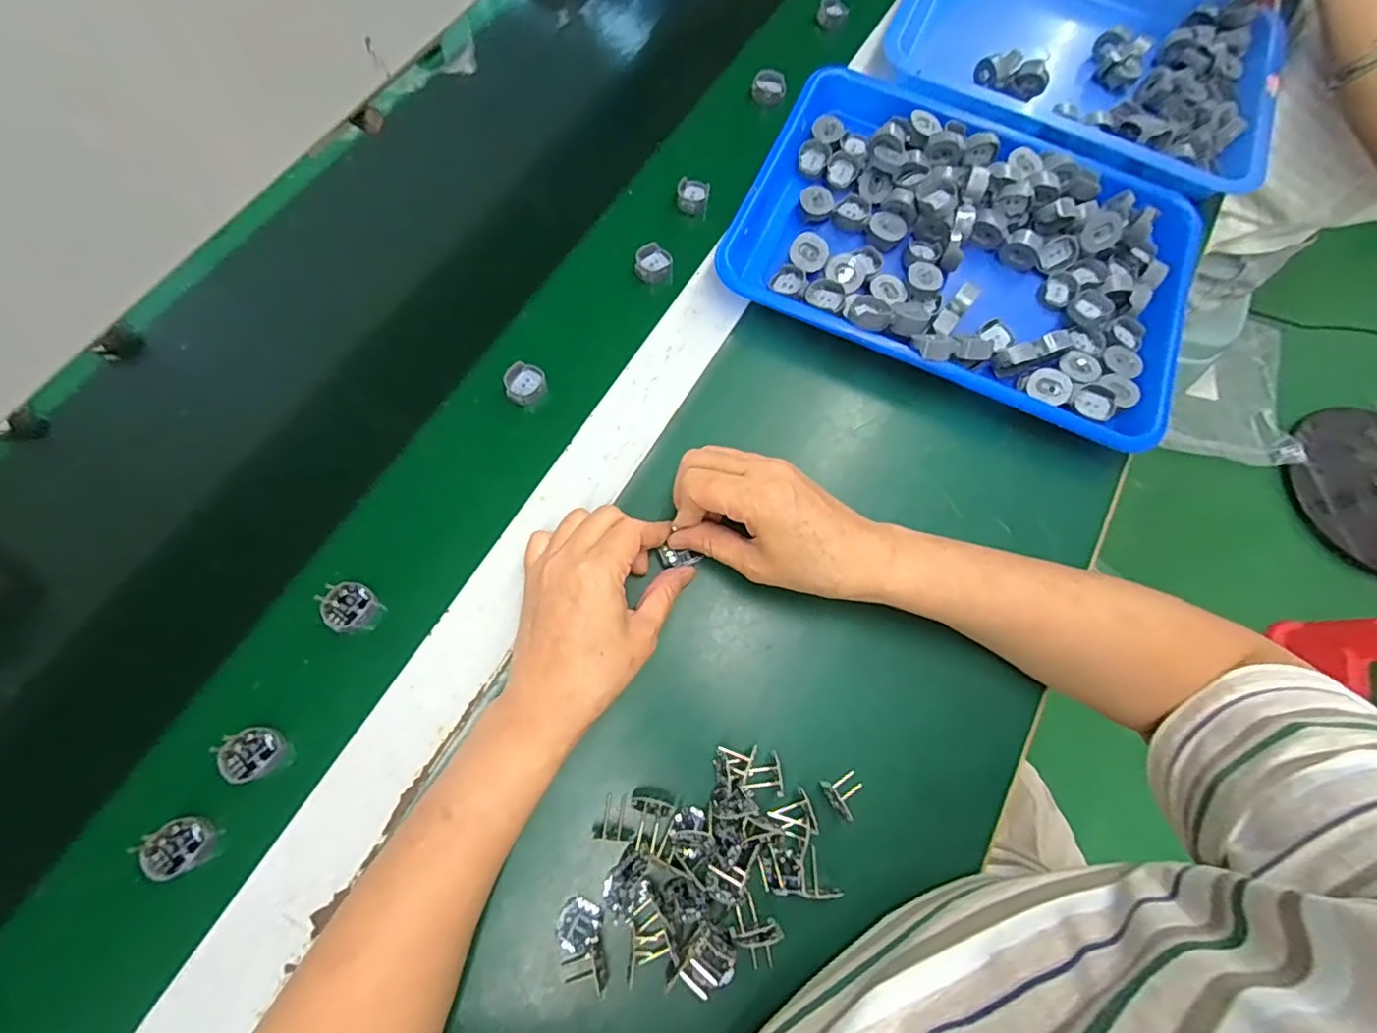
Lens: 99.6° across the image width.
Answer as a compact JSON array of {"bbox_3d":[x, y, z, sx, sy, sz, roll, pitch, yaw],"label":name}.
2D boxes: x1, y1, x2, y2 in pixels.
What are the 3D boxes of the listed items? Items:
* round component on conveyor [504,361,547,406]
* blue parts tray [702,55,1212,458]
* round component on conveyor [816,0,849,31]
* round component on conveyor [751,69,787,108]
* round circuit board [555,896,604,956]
[{"bbox_3d":[-0.116,-0.095,0.414,0.028,0.012,0.028,1,71,-3],"label":"round component on conveyor"},{"bbox_3d":[0.213,-0.209,0.447,0.332,0.044,0.253,25,72,5],"label":"blue parts tray"},{"bbox_3d":[0.138,-0.481,0.556,0.027,0.017,0.024,16,71,2],"label":"round component on conveyor"},{"bbox_3d":[0.072,-0.384,0.522,0.030,0.019,0.024,6,71,-1],"label":"round component on conveyor"},{"bbox_3d":[-0.058,0.216,0.307,0.023,0.005,0.024,17,71,2],"label":"round circuit board"}]

